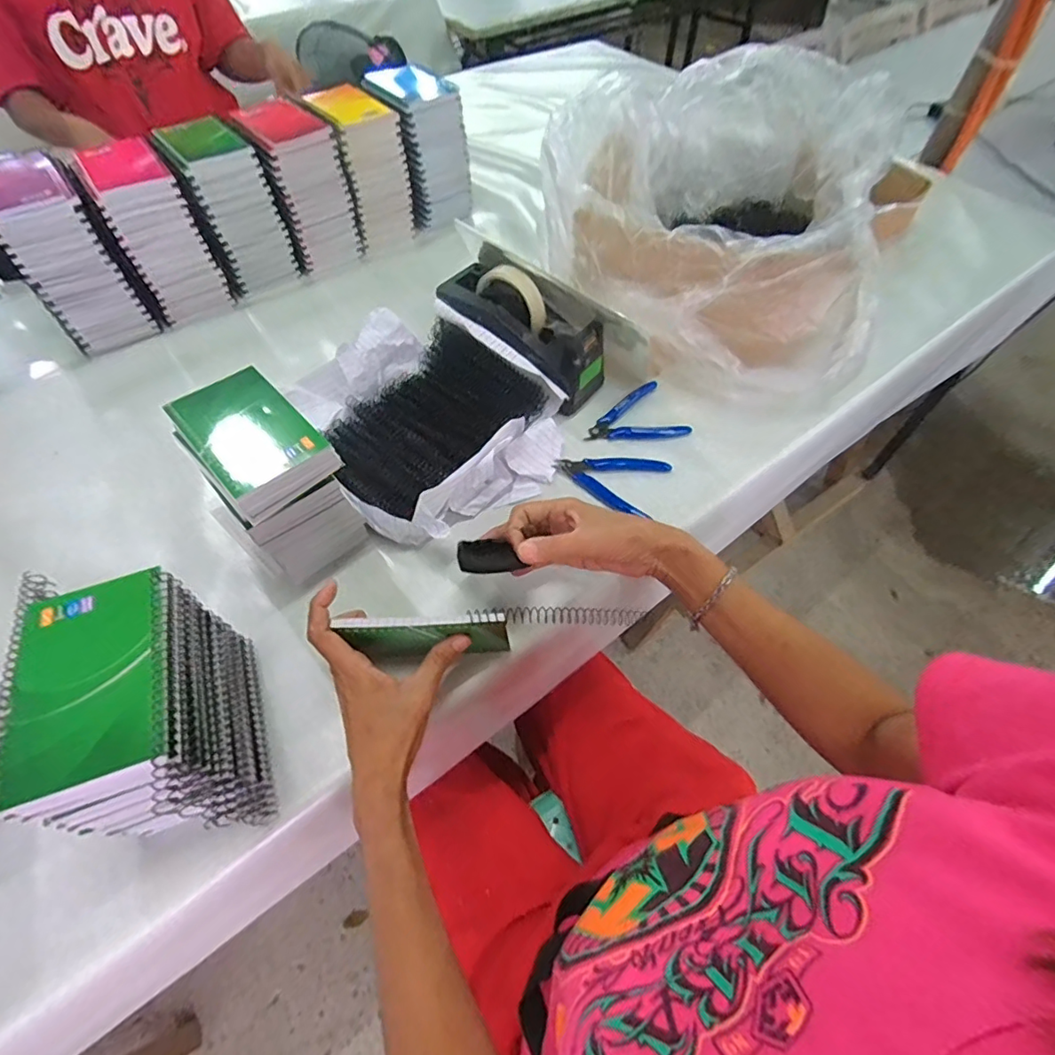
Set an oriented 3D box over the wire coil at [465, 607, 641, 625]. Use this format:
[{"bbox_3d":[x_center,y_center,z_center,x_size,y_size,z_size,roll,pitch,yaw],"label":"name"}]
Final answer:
[{"bbox_3d":[0.027,0.071,0.437,0.146,0.014,0.011,3,55,-16],"label":"wire coil"}]

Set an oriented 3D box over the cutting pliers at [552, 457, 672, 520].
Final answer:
[{"bbox_3d":[0.090,-0.060,0.611,0.118,0.011,0.078,21,59,13],"label":"cutting pliers"}]

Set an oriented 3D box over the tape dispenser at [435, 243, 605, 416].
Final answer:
[{"bbox_3d":[-0.010,-0.244,0.669,0.207,0.128,0.094,33,62,19],"label":"tape dispenser"}]

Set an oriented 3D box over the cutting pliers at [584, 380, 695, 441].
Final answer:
[{"bbox_3d":[0.127,-0.131,0.670,0.115,0.018,0.095,-17,58,-11],"label":"cutting pliers"}]

